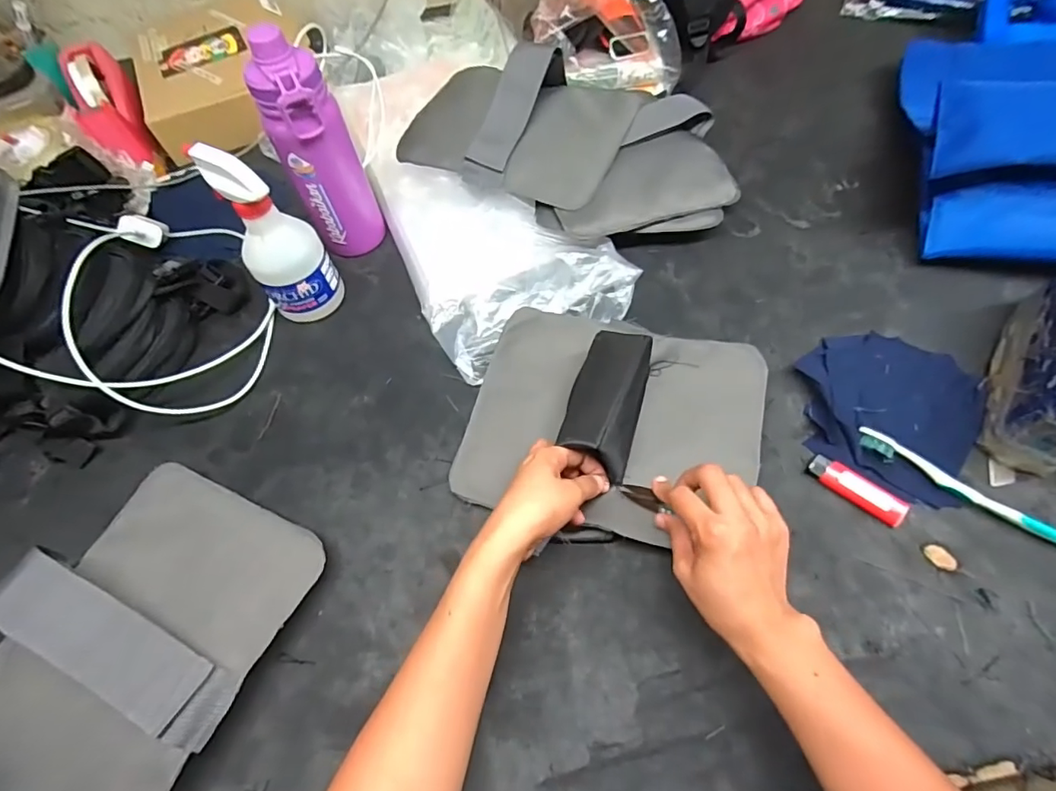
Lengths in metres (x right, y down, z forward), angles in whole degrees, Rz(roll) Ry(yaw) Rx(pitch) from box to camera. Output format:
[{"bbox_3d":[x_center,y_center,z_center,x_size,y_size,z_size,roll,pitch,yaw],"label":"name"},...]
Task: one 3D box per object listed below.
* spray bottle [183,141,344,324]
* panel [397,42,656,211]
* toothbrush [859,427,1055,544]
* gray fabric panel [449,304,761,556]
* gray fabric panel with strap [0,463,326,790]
[{"bbox_3d":[-0.260,-0.159,0.536,0.077,0.185,0.071,-33,63,-14],"label":"spray bottle"},{"bbox_3d":[-0.011,-0.349,0.652,0.267,0.084,0.215,21,64,15],"label":"panel"},{"bbox_3d":[0.375,0.080,0.444,0.177,0.012,0.018,31,67,19],"label":"toothbrush"},{"bbox_3d":[0.070,0.012,0.472,0.271,0.073,0.222,13,62,12],"label":"gray fabric panel"},{"bbox_3d":[-0.321,0.193,0.402,0.215,0.074,0.262,21,64,15],"label":"gray fabric panel with strap"}]

